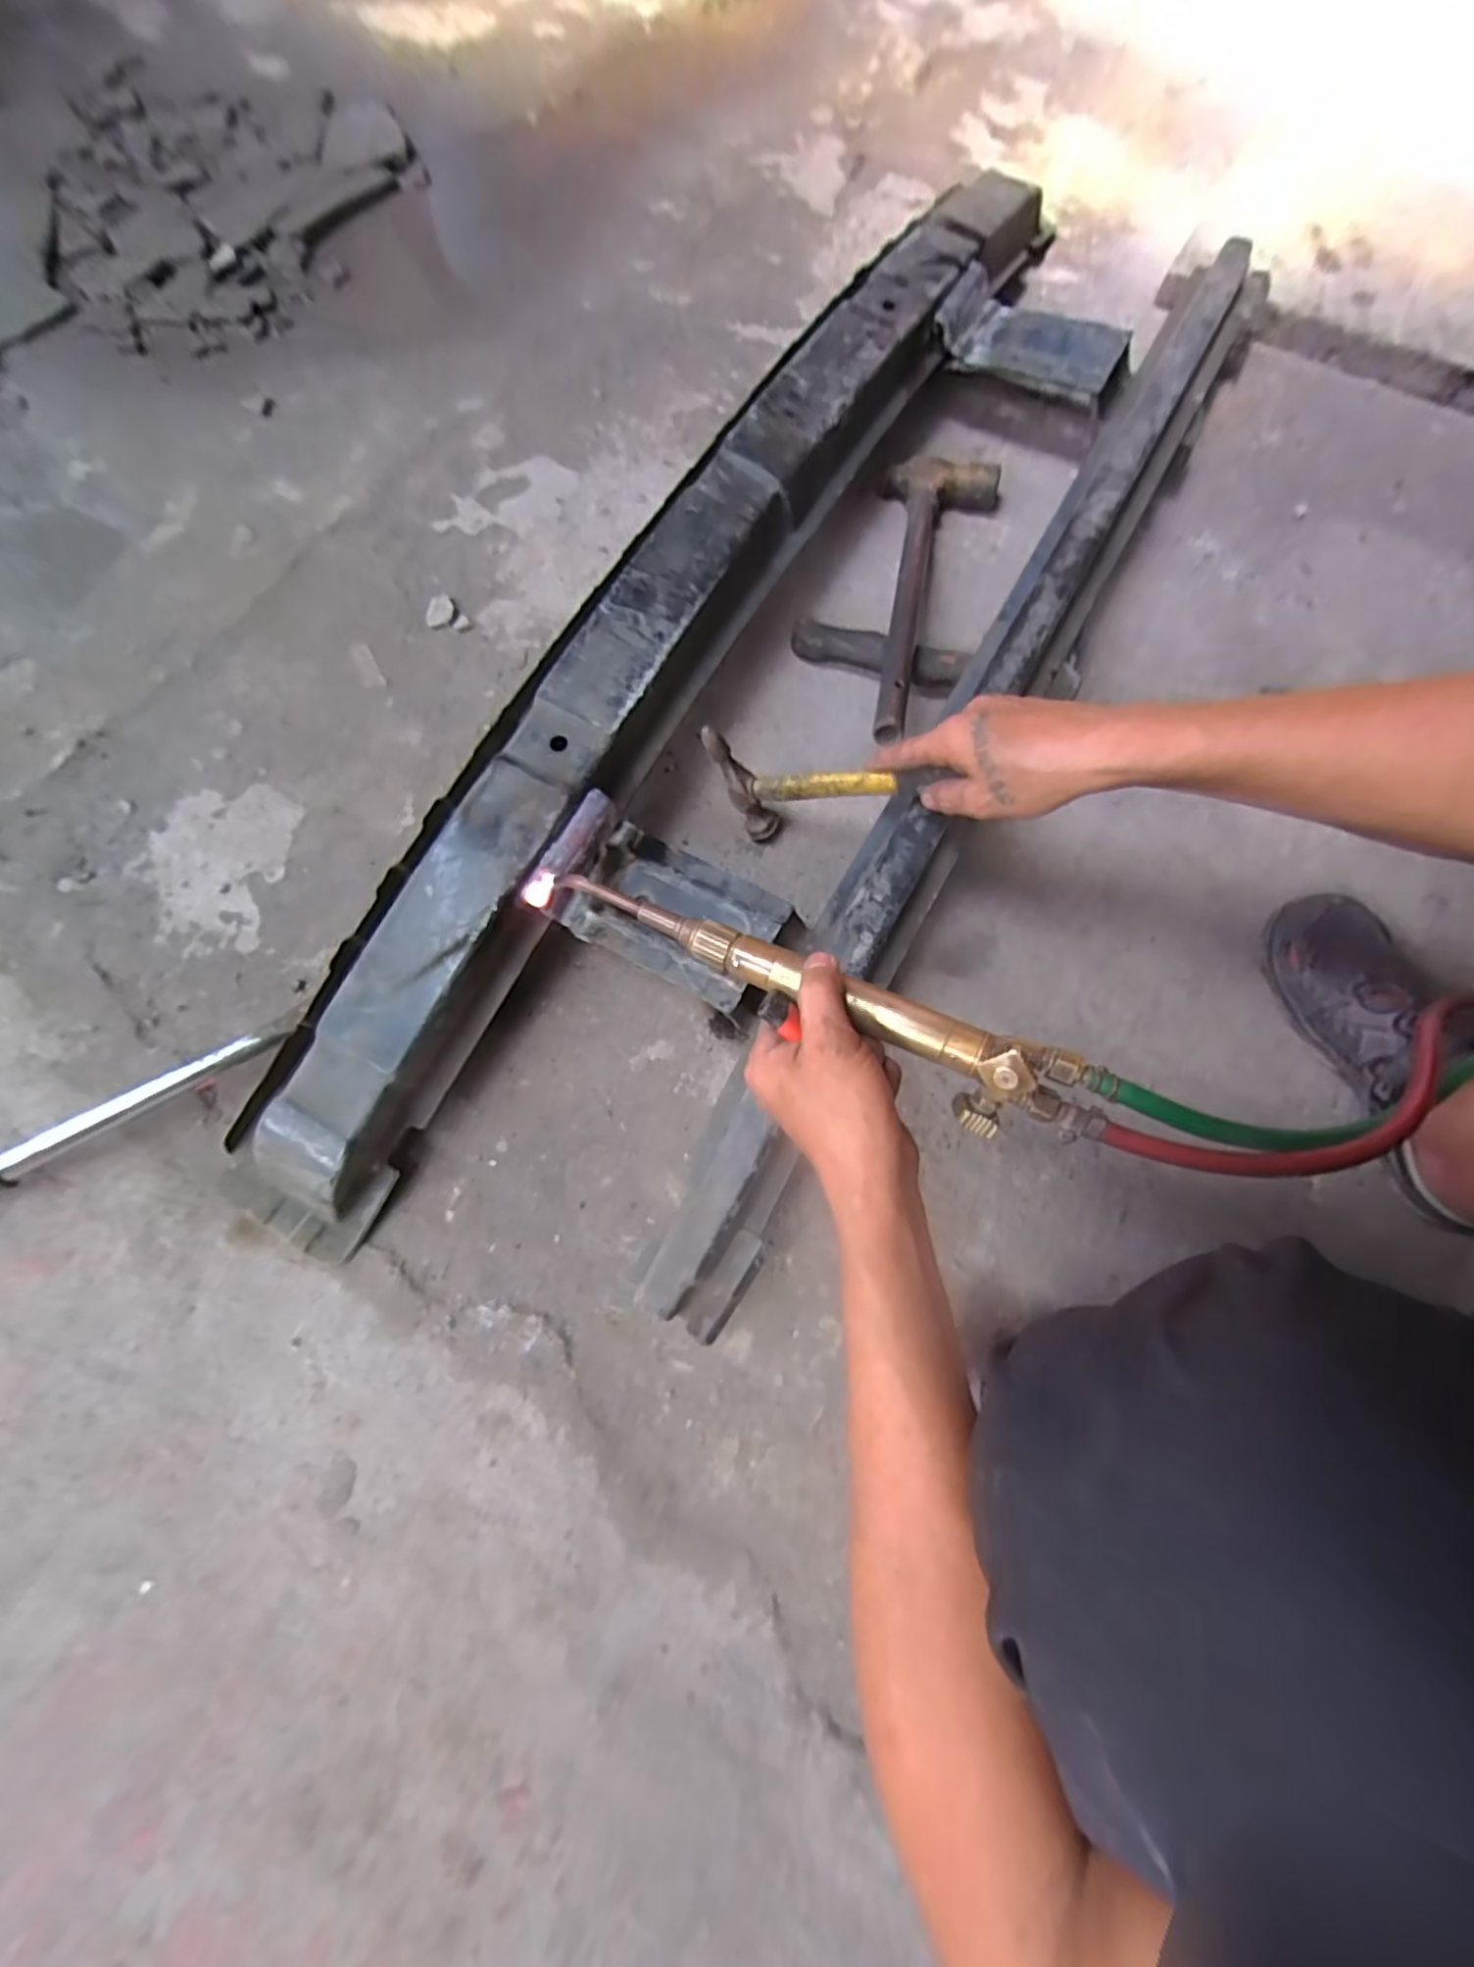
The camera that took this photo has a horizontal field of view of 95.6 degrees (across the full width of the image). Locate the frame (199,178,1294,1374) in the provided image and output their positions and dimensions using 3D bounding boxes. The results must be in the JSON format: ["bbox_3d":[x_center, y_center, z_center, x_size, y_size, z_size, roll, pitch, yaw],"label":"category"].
[{"bbox_3d":[0.065,-0.272,0.577,0.382,0.115,1.113,28,76,7],"label":"frame"}]

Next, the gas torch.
[{"bbox_3d":[0.036,0.003,0.376,0.332,0.051,0.047,24,75,17],"label":"gas torch"}]

